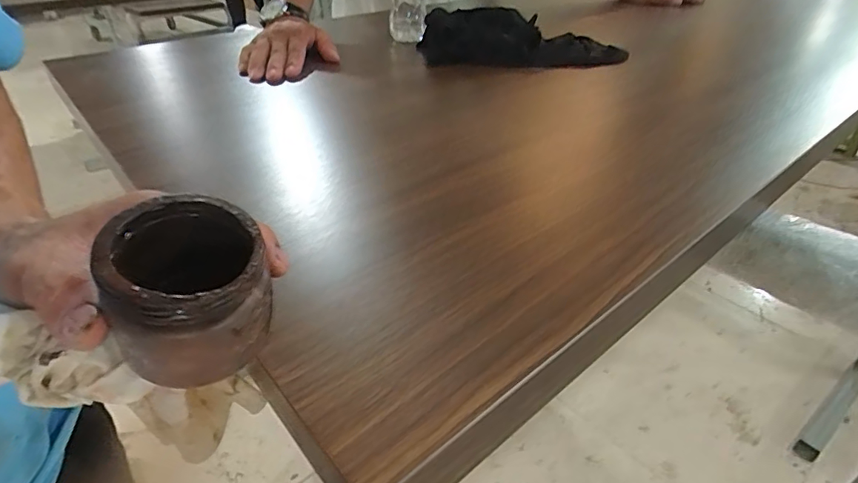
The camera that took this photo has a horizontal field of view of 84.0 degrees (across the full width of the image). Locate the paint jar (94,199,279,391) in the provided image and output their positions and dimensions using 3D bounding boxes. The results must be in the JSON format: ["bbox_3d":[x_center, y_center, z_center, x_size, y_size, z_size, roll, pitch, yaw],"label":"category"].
[{"bbox_3d":[-0.090,0.017,0.183,0.052,0.055,0.055,1,37,-1],"label":"paint jar"}]

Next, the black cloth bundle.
[{"bbox_3d":[0.134,-0.311,0.725,0.284,0.044,0.191,-1,35,-1],"label":"black cloth bundle"}]

